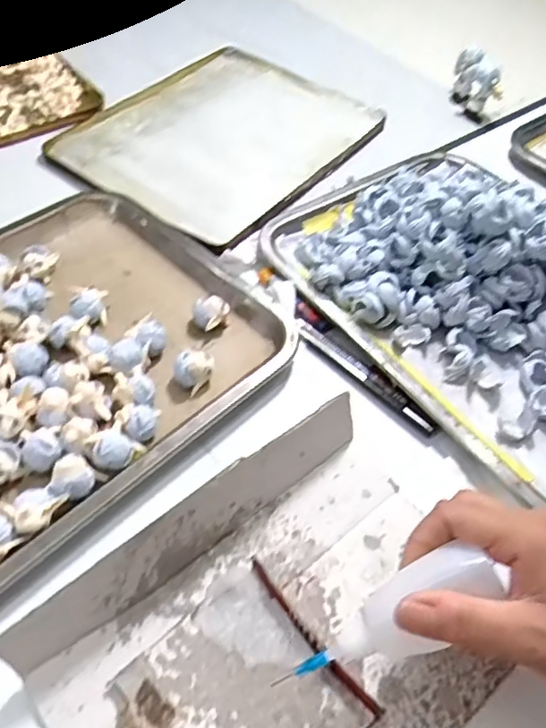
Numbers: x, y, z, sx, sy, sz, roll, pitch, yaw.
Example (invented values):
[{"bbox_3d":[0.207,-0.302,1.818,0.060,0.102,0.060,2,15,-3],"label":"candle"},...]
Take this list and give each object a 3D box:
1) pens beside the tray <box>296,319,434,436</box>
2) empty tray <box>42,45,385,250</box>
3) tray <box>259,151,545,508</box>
[{"bbox_3d":[0.066,0.006,0.427,0.014,0.010,0.128,-37,65,-27],"label":"pens beside the tray"},{"bbox_3d":[-0.047,-0.246,0.611,0.238,0.011,0.301,34,58,19],"label":"empty tray"},{"bbox_3d":[0.179,-0.066,0.449,0.236,0.070,0.349,-31,62,-25],"label":"tray"}]

